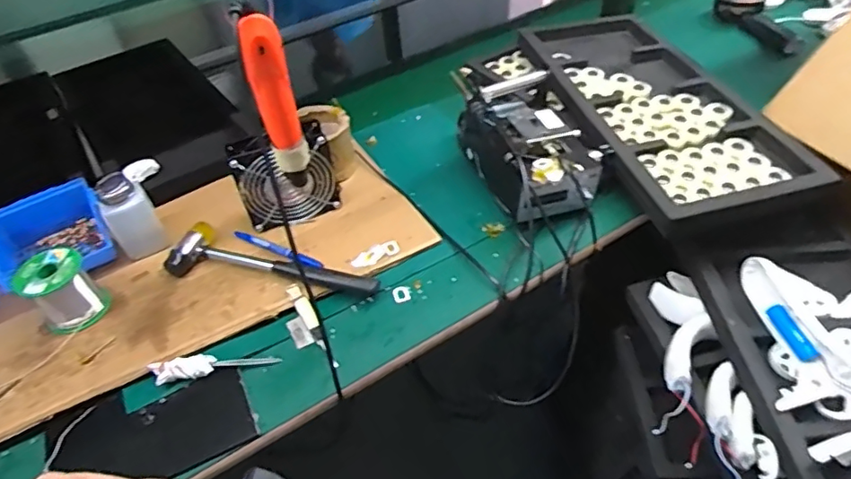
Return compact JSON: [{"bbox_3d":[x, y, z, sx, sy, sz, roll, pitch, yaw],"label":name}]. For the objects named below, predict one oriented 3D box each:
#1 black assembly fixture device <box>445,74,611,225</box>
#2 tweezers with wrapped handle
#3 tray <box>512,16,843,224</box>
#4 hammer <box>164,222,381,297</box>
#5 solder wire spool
[{"bbox_3d":[0.136,-0.133,0.723,0.153,0.098,0.204,-15,47,-9],"label":"black assembly fixture device"},{"bbox_3d":[-0.221,0.133,0.586,0.127,0.021,0.023,-3,45,-16],"label":"tweezers with wrapped handle"},{"bbox_3d":[0.306,-0.192,0.802,0.249,0.044,0.470,-13,47,-7],"label":"tray"},{"bbox_3d":[-0.181,0.032,0.658,0.253,0.032,0.067,10,49,14],"label":"hammer"},{"bbox_3d":[-0.407,0.058,0.625,0.066,0.074,0.066,-3,47,3],"label":"solder wire spool"}]

